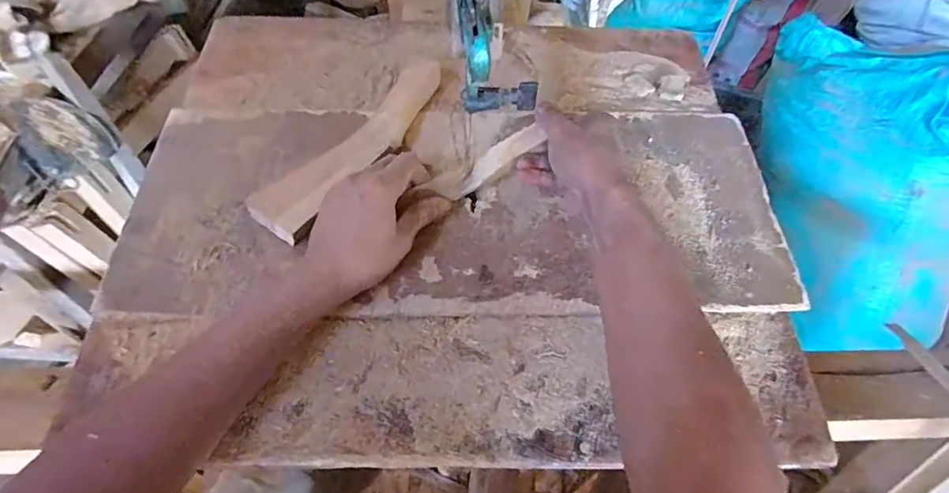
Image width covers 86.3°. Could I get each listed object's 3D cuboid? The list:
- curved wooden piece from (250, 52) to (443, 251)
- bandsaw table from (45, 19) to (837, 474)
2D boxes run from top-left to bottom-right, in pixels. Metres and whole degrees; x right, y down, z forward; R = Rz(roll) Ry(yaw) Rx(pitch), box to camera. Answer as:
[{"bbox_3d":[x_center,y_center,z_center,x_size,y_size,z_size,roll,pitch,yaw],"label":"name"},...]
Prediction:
[{"bbox_3d":[-0.110,-0.107,0.506,0.057,0.026,0.256,30,61,16],"label":"curved wooden piece"},{"bbox_3d":[-0.011,-0.057,0.502,0.606,0.049,0.504,1,58,-1],"label":"bandsaw table"}]

